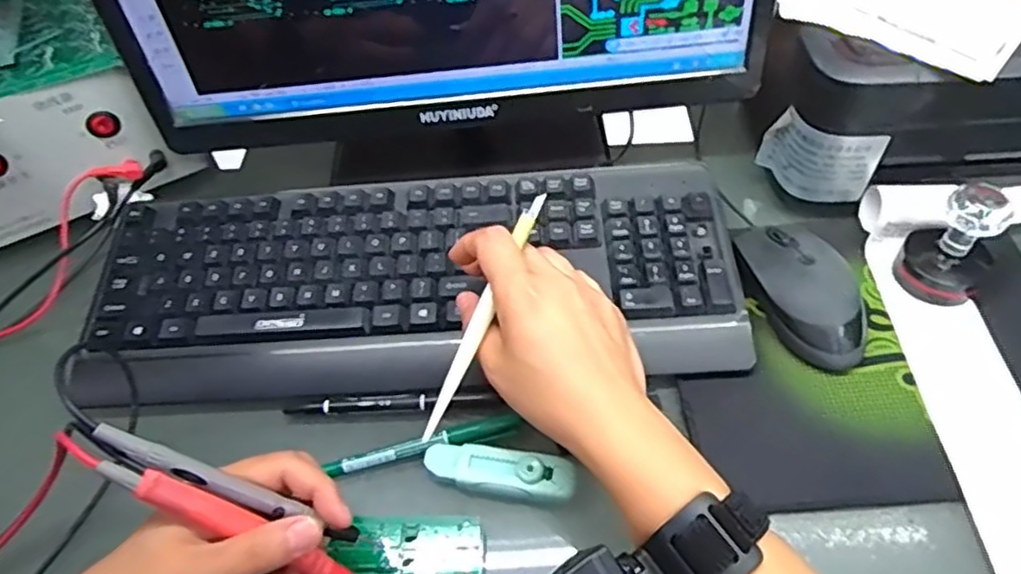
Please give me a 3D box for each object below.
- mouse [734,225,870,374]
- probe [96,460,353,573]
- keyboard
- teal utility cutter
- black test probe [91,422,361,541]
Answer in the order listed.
[{"bbox_3d":[0.193,-0.001,0.442,0.064,0.033,0.113,-10,52,-3],"label":"mouse"},{"bbox_3d":[-0.126,0.120,0.326,0.147,0.019,0.013,36,53,-21],"label":"probe"},{"bbox_3d":[-0.067,-0.005,0.460,0.431,0.028,0.161,-1,52,4],"label":"keyboard"},{"bbox_3d":[-0.006,0.106,0.387,0.088,0.015,0.023,6,53,9],"label":"teal utility cutter"},{"bbox_3d":[-0.131,0.096,0.320,0.130,0.007,0.011,31,52,-19],"label":"black test probe"}]

